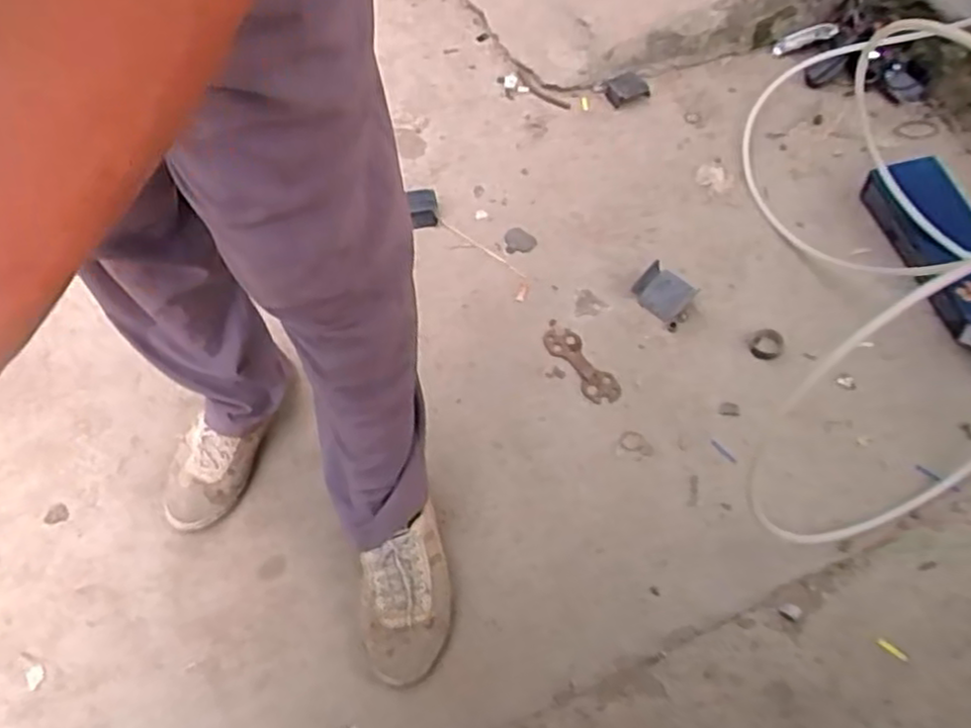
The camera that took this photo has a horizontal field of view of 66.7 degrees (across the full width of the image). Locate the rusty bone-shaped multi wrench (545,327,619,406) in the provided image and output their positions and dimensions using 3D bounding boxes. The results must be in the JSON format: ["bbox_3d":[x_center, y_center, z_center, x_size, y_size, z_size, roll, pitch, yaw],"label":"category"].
[{"bbox_3d":[0.136,-0.001,1.058,0.047,0.013,0.142,-28,61,-16],"label":"rusty bone-shaped multi wrench"}]

